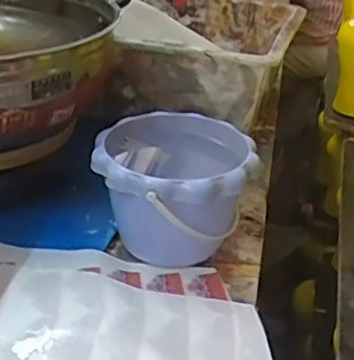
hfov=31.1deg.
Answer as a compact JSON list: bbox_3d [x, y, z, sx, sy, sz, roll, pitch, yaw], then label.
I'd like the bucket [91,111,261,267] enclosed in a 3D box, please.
[{"bbox_3d":[-0.004,0.017,0.654,0.152,0.118,0.151,3,30,-2],"label":"bucket"}]

